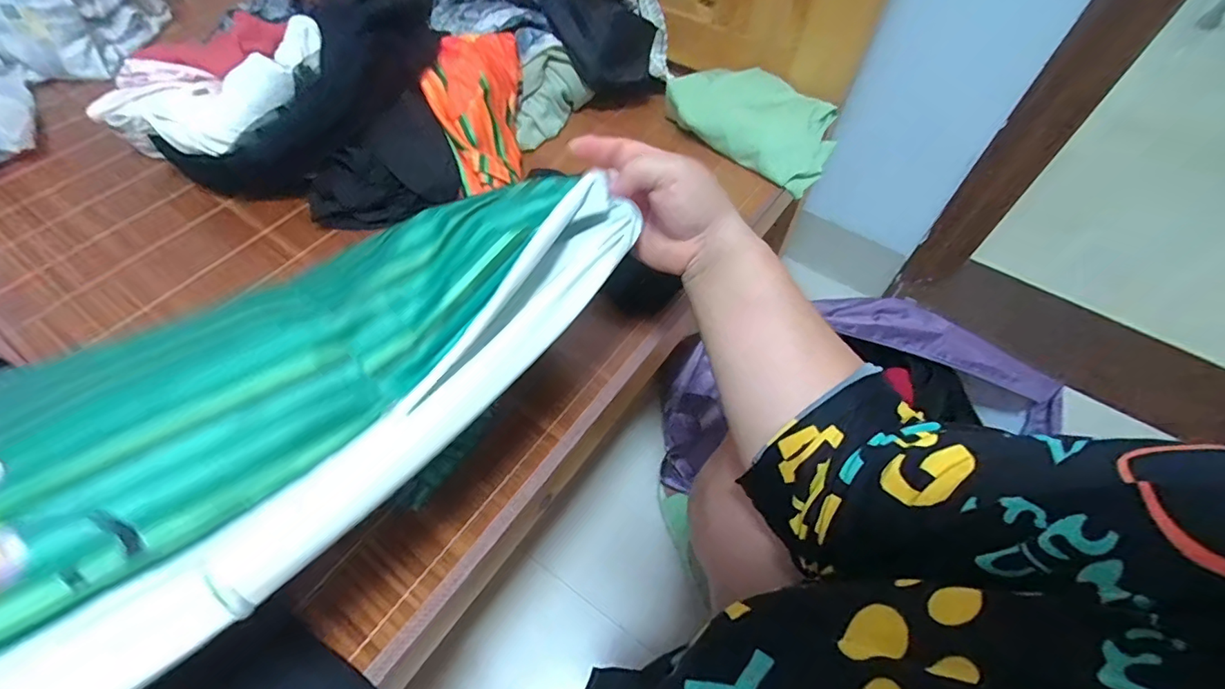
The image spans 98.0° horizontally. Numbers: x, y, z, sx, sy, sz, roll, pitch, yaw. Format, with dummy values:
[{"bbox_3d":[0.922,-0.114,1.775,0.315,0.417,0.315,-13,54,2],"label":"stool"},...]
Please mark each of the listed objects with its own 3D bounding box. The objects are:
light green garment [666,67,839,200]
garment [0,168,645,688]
[{"bbox_3d":[0.190,-0.295,0.685,0.137,0.042,0.225,-39,66,-24],"label":"light green garment"},{"bbox_3d":[-0.182,0.026,0.277,0.147,0.071,0.488,35,54,20],"label":"garment"}]

